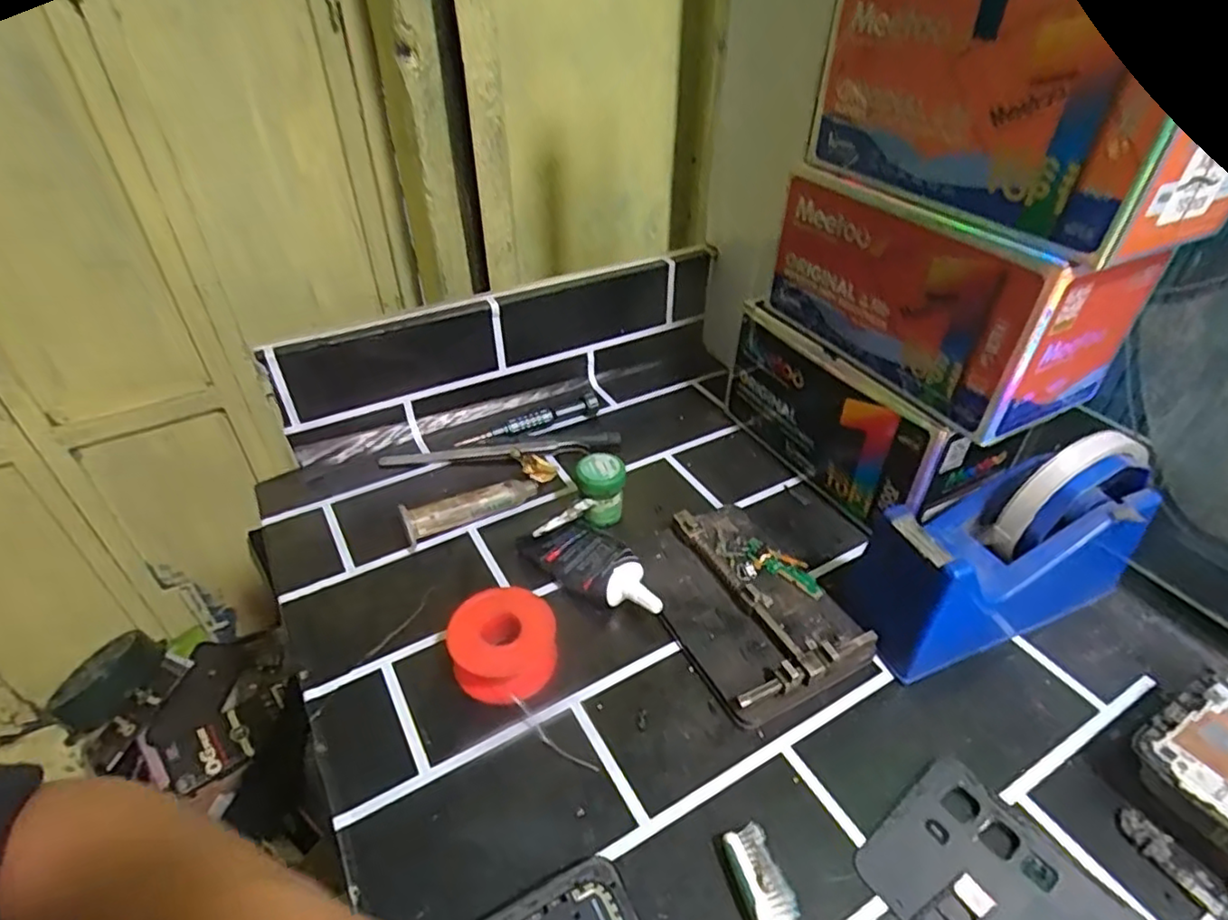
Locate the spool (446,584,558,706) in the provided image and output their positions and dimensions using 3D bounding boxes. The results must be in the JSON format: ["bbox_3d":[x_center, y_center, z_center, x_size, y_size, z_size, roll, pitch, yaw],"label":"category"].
[{"bbox_3d":[-0.057,0.094,0.339,0.052,0.029,0.047,-9,41,-12],"label":"spool"}]

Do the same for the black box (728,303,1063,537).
[{"bbox_3d":[0.159,-0.031,0.443,0.071,0.095,0.185,-19,44,-23],"label":"black box"}]

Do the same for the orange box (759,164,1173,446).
[{"bbox_3d":[0.183,-0.102,0.376,0.084,0.092,0.172,-19,44,-23],"label":"orange box"}]

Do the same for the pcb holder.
[{"bbox_3d":[0.071,0.076,0.370,0.086,0.022,0.129,-18,43,-22],"label":"pcb holder"}]

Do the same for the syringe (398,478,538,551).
[{"bbox_3d":[-0.092,0.030,0.424,0.087,0.021,0.016,-19,44,-23],"label":"syringe"}]

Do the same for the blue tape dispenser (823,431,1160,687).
[{"bbox_3d":[0.205,0.041,0.349,0.152,0.103,0.063,-14,42,-18],"label":"blue tape dispenser"}]

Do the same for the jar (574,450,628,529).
[{"bbox_3d":[-0.008,0.021,0.419,0.030,0.042,0.030,-2,40,-5],"label":"jar"}]

